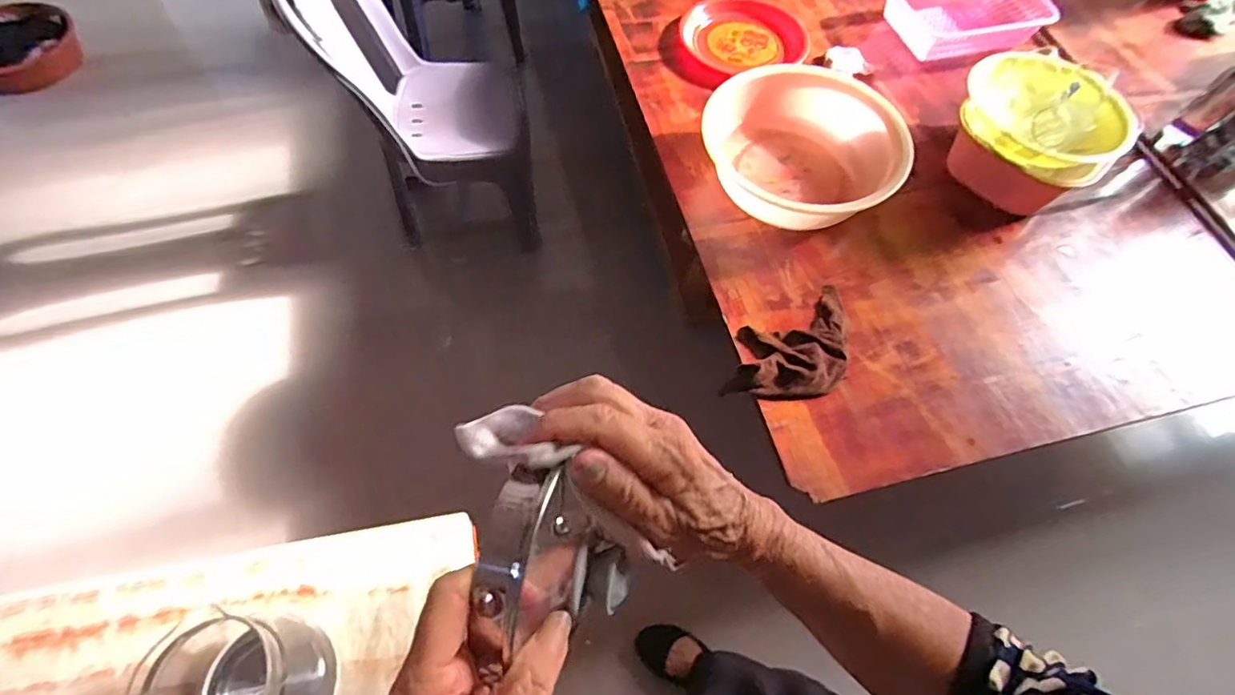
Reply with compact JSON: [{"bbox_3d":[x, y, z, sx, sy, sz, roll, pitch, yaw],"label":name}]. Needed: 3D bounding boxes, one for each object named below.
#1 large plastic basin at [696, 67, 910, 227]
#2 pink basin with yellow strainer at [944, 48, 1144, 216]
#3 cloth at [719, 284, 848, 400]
[{"bbox_3d":[0.309,-0.324,0.995,0.282,0.100,0.294,1,61,-2],"label":"large plastic basin"},{"bbox_3d":[0.668,-0.343,0.982,0.206,0.161,0.259,-20,64,-13],"label":"pink basin with yellow strainer"},{"bbox_3d":[0.255,-0.019,0.878,0.163,0.036,0.207,9,61,3],"label":"cloth"}]

